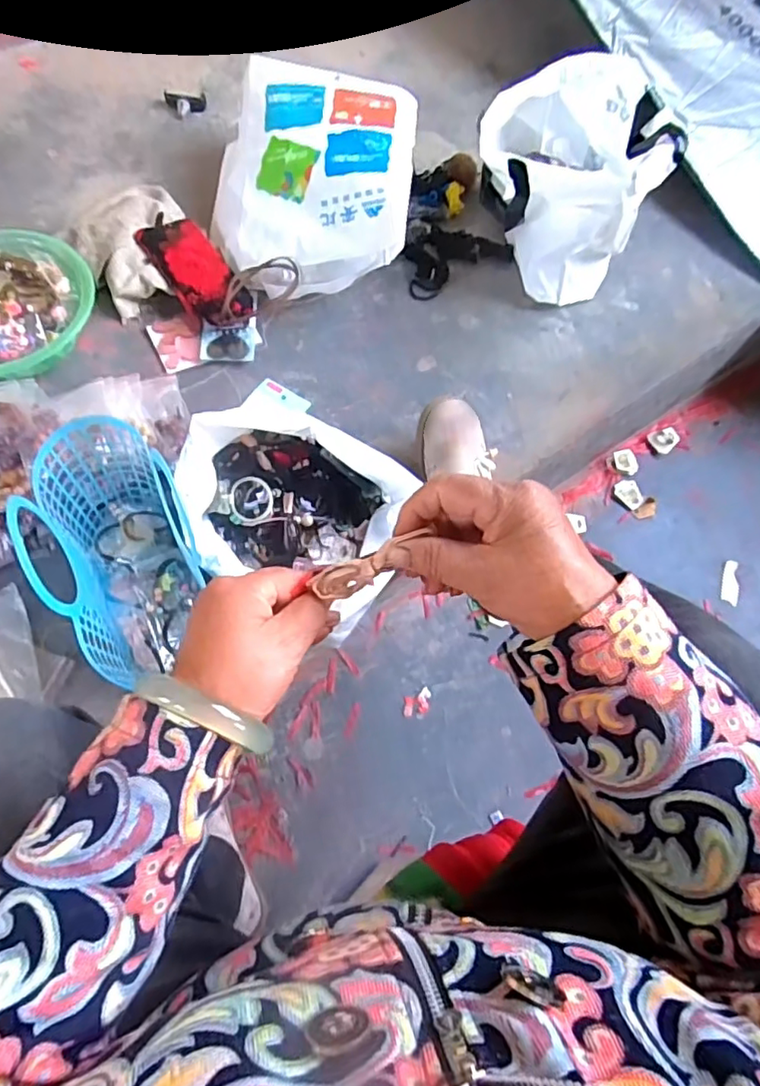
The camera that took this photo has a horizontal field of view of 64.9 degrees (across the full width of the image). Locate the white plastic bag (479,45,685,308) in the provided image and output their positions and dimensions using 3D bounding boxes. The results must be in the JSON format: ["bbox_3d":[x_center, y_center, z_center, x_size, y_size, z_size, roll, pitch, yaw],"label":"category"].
[{"bbox_3d":[0.268,-0.521,0.867,0.210,0.209,0.282,3,67,-2],"label":"white plastic bag"}]

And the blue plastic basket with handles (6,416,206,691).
[{"bbox_3d":[-0.258,-0.009,0.594,0.117,0.179,0.274,-23,71,-12],"label":"blue plastic basket with handles"}]

